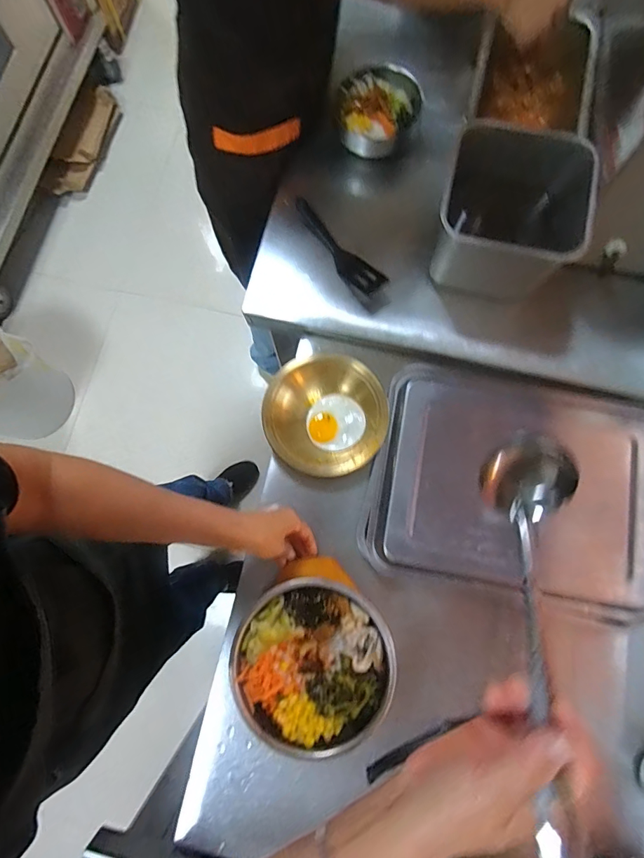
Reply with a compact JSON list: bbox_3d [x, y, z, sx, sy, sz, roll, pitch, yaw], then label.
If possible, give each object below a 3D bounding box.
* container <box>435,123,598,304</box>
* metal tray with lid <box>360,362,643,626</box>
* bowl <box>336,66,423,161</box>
[{"bbox_3d":[0.248,-0.293,0.564,0.166,0.137,0.175,0,79,1],"label":"container"},{"bbox_3d":[0.267,0.072,0.558,0.384,0.041,0.299,10,79,3],"label":"metal tray with lid"},{"bbox_3d":[0.087,-0.495,0.634,0.122,0.064,0.112,0,79,1],"label":"bowl"}]

